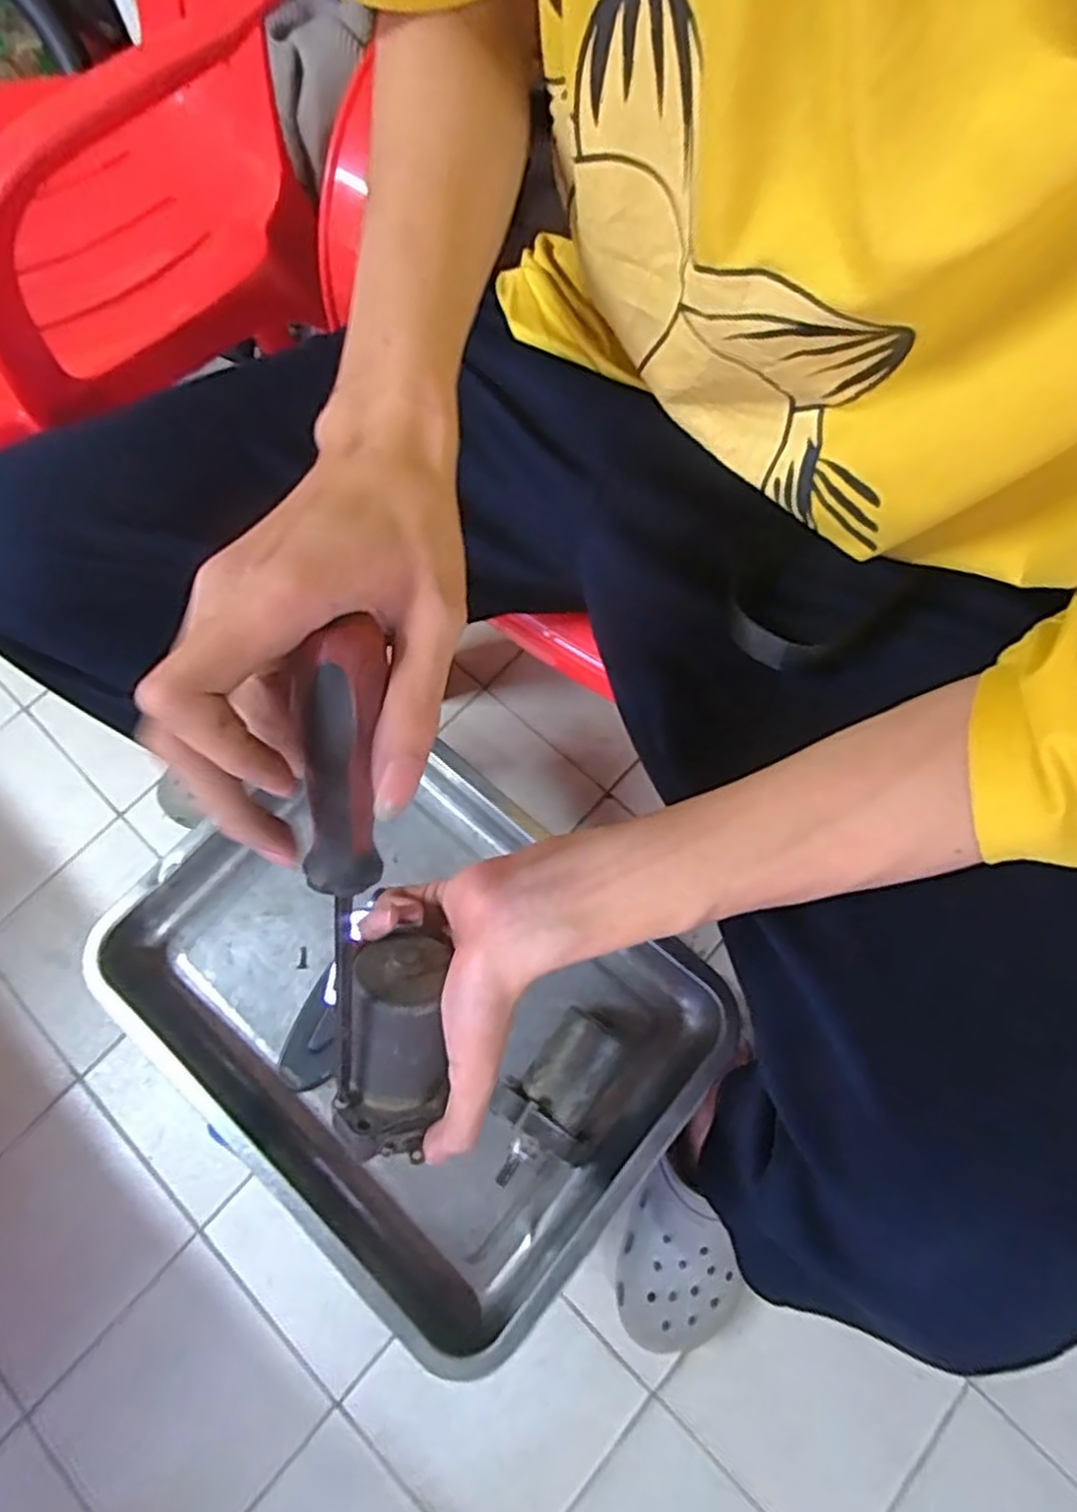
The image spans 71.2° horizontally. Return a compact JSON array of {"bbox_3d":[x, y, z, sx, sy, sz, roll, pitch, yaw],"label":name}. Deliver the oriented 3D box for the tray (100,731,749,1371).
[{"bbox_3d":[-0.093,0.166,0.532,0.392,0.061,0.296,36,76,13],"label":"tray"}]

